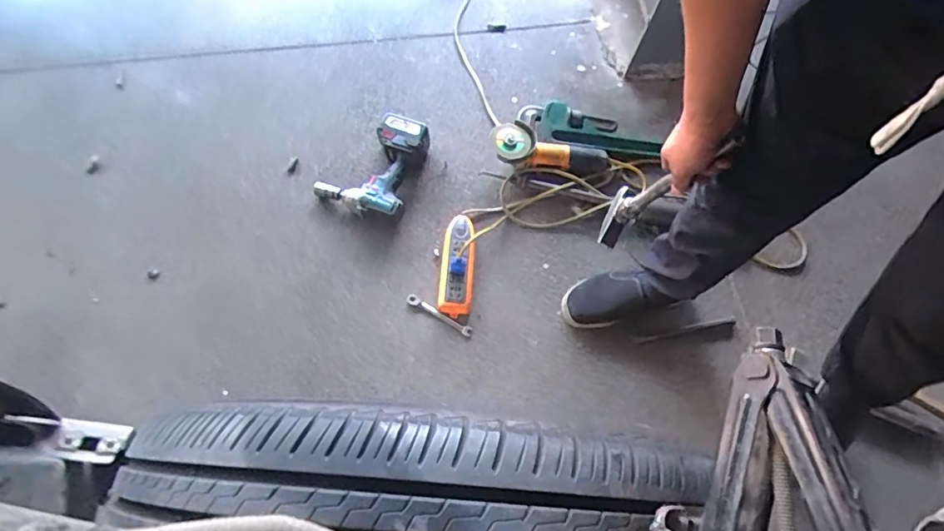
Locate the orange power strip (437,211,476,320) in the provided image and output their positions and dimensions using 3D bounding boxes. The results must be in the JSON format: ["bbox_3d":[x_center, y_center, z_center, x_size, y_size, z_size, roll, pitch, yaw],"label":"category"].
[{"bbox_3d":[-0.028,-0.007,1.103,0.075,0.053,0.234,4,68,-1],"label":"orange power strip"}]

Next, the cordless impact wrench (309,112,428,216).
[{"bbox_3d":[-0.213,-0.234,1.166,0.198,0.075,0.257,28,70,8],"label":"cordless impact wrench"}]

